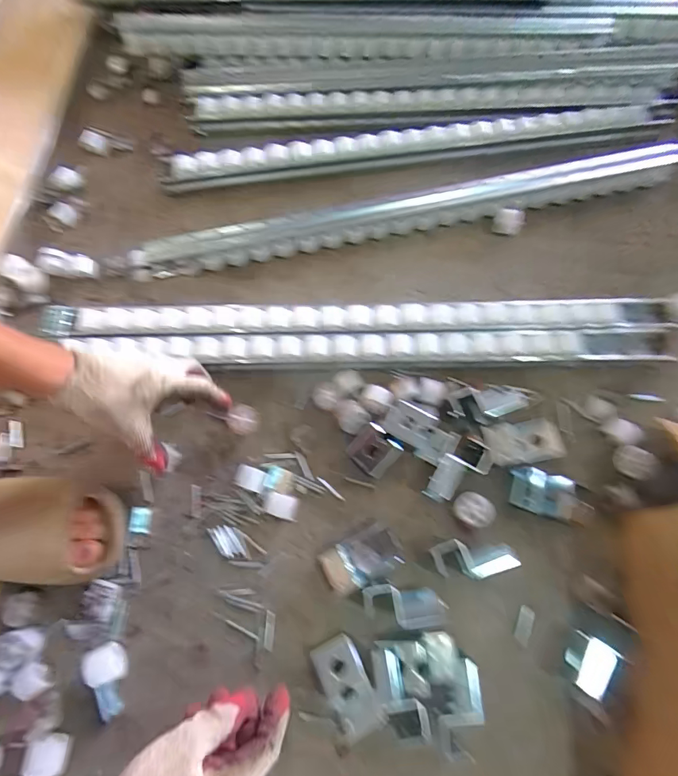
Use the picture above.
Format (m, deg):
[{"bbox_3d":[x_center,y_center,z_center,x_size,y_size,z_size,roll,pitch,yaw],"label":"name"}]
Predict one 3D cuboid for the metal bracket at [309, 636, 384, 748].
[{"bbox_3d":[0.010,0.311,0.428,0.047,0.031,0.095,-24,72,-7],"label":"metal bracket"}]

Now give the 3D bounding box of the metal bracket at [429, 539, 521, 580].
[{"bbox_3d":[0.146,0.190,0.461,0.090,0.046,0.036,3,71,3],"label":"metal bracket"}]

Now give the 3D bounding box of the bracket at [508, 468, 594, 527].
[{"bbox_3d":[0.246,0.126,0.484,0.088,0.031,0.045,17,72,7],"label":"bracket"}]

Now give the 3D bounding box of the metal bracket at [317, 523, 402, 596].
[{"bbox_3d":[0.026,0.194,0.471,0.087,0.027,0.050,-27,72,-8],"label":"metal bracket"}]

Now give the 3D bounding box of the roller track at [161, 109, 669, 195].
[{"bbox_3d":[0.111,-0.386,0.655,0.779,0.034,0.048,-6,71,-2],"label":"roller track"}]

